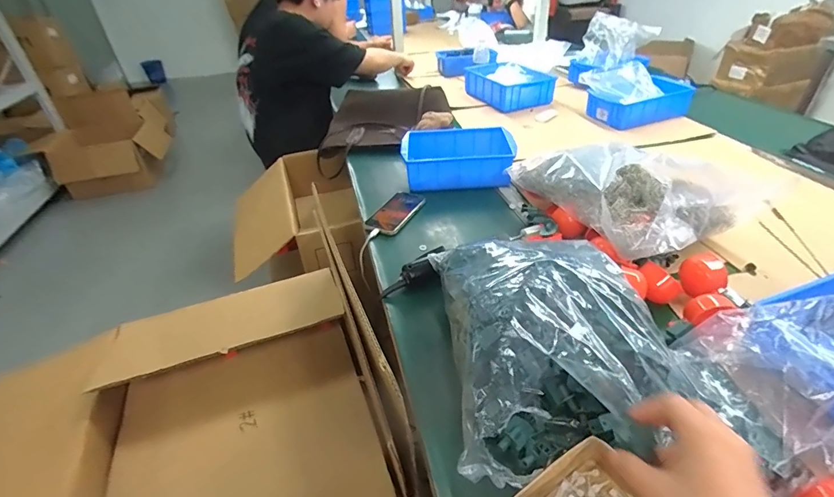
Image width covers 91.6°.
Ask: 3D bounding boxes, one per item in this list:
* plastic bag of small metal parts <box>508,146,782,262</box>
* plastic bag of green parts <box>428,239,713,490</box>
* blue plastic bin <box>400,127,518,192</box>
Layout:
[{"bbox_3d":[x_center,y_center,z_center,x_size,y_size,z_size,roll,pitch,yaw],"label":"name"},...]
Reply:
[{"bbox_3d":[0.335,-0.112,0.691,0.192,0.122,0.310,-25,42,-25],"label":"plastic bag of small metal parts"},{"bbox_3d":[0.148,0.095,0.512,0.251,0.105,0.336,-7,37,-4],"label":"plastic bag of green parts"},{"bbox_3d":[0.094,-0.207,0.955,0.250,0.083,0.199,0,37,6],"label":"blue plastic bin"}]

